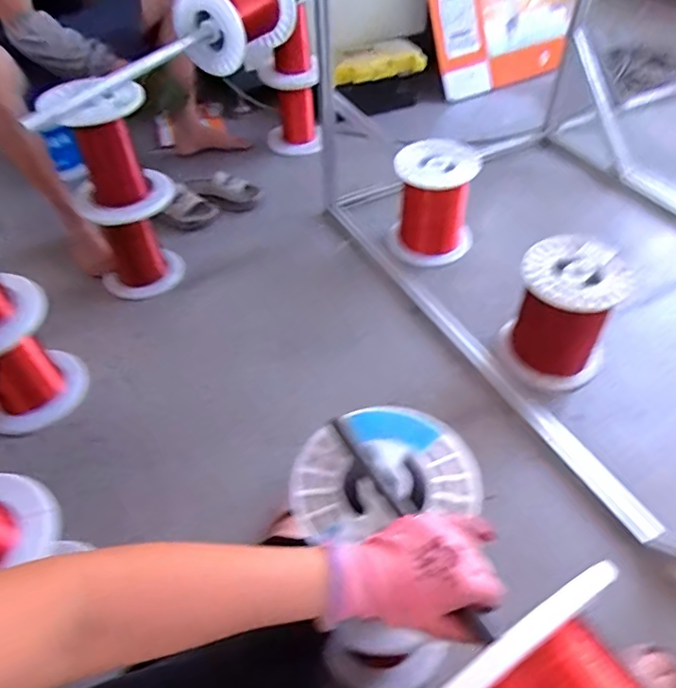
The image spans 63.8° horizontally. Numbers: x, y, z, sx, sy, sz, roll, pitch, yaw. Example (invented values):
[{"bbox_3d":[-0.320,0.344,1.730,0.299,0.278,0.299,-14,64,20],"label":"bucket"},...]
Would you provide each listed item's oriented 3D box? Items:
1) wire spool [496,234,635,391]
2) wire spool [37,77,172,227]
[{"bbox_3d":[0.459,-0.061,1.106,0.193,0.242,0.184,-1,48,1],"label":"wire spool"},{"bbox_3d":[-0.492,-0.395,1.176,0.215,0.253,0.239,-18,50,-14],"label":"wire spool"}]

